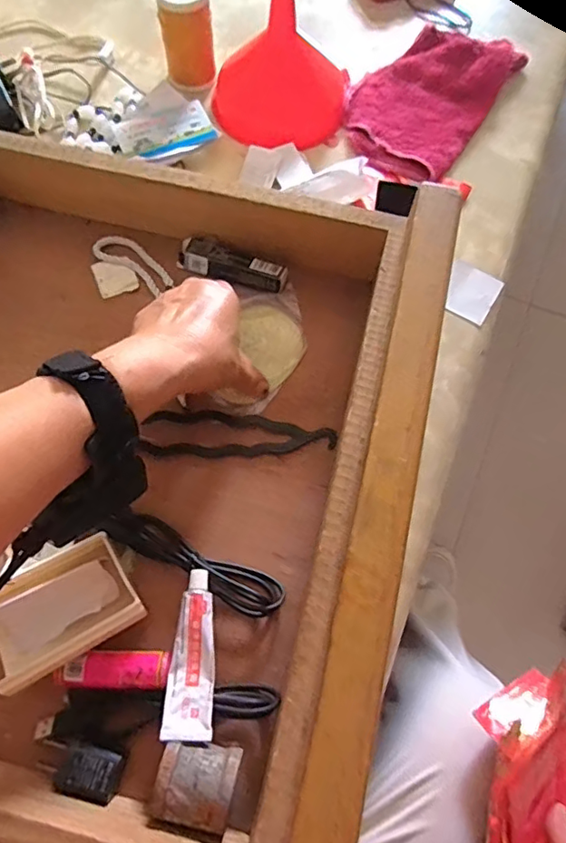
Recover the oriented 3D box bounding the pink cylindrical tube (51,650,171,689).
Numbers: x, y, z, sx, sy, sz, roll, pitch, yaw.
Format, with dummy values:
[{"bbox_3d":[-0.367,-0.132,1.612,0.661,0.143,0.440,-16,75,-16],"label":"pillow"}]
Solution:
[{"bbox_3d":[-0.107,0.160,0.350,0.070,0.020,0.021,0,70,-1],"label":"pink cylindrical tube"}]

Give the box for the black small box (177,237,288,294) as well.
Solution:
[{"bbox_3d":[-0.043,-0.132,0.464,0.093,0.021,0.025,18,70,5],"label":"black small box"}]

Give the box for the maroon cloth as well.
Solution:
[{"bbox_3d":[0.148,-0.339,0.559,0.124,0.027,0.206,32,72,10],"label":"maroon cloth"}]

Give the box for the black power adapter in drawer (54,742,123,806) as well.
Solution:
[{"bbox_3d":[-0.114,0.210,0.327,0.033,0.024,0.029,18,70,5],"label":"black power adapter in drawer"}]

